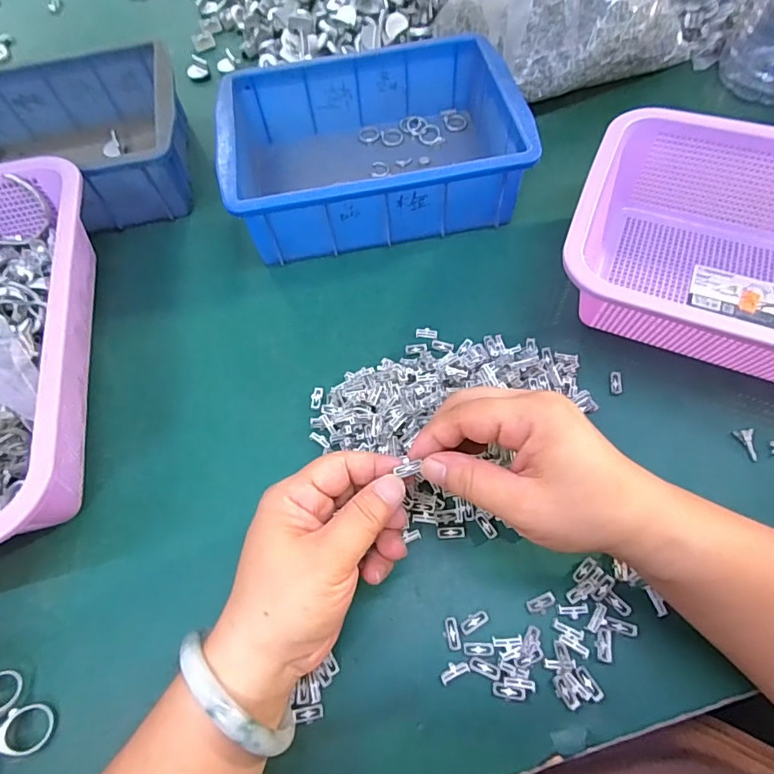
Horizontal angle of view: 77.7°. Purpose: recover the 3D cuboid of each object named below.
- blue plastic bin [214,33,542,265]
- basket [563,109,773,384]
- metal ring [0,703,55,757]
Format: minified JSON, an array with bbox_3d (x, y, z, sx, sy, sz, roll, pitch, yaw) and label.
[{"bbox_3d":[-0.013,-0.210,0.423,0.235,0.072,0.170,-10,63,-3],"label":"blue plastic bin"},{"bbox_3d":[0.266,-0.091,0.340,0.258,0.083,0.198,21,66,13],"label":"basket"},{"bbox_3d":[-0.196,0.187,0.261,0.023,0.012,0.023,-1,62,1],"label":"metal ring"}]

